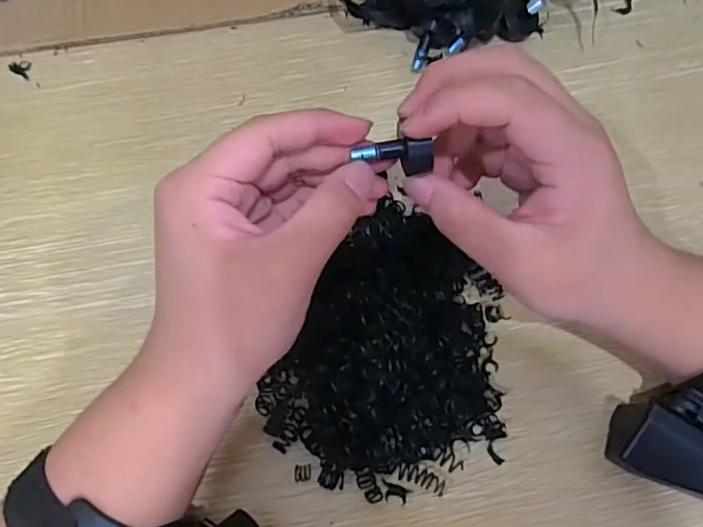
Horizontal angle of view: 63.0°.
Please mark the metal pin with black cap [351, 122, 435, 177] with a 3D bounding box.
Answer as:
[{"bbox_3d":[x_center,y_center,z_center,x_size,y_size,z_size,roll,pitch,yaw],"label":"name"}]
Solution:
[{"bbox_3d":[0.017,-0.046,0.238,0.031,0.014,0.011,8,71,11],"label":"metal pin with black cap"}]

